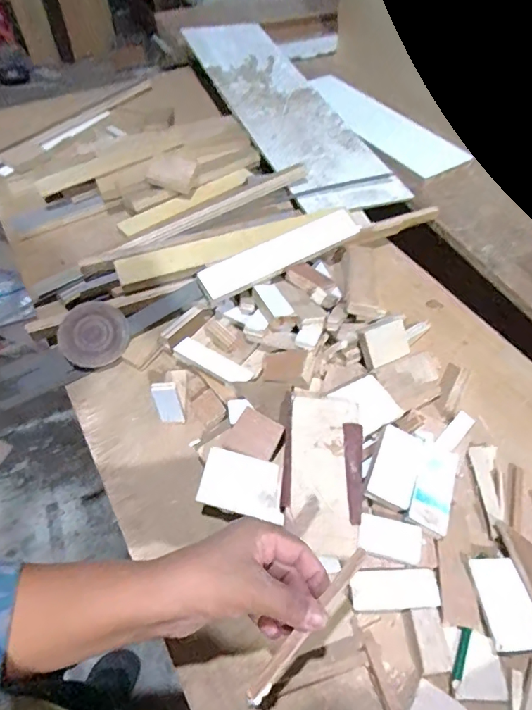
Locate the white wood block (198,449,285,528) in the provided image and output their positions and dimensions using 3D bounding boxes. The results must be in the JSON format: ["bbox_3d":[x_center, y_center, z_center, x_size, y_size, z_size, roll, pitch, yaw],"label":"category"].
[{"bbox_3d":[-0.022,0.129,0.464,0.084,0.013,0.055,10,53,8],"label":"white wood block"}]

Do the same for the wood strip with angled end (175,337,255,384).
[{"bbox_3d":[-0.065,0.010,0.555,0.102,0.012,0.029,26,56,19],"label":"wood strip with angled end"}]

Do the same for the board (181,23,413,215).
[{"bbox_3d":[0.027,-0.486,0.894,0.194,0.022,0.654,-19,61,-18],"label":"board"}]

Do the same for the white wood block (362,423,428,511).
[{"bbox_3d":[0.135,0.114,0.474,0.049,0.010,0.081,26,62,7],"label":"white wood block"}]

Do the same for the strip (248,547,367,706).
[{"bbox_3d":[0.031,0.189,0.325,0.011,0.006,0.124,38,77,22],"label":"strip"}]

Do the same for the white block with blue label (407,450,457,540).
[{"bbox_3d":[0.171,0.135,0.469,0.038,0.008,0.093,24,55,8],"label":"white block with blue label"}]

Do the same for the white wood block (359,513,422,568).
[{"bbox_3d":[0.117,0.175,0.436,0.057,0.012,0.034,14,53,11],"label":"white wood block"}]

